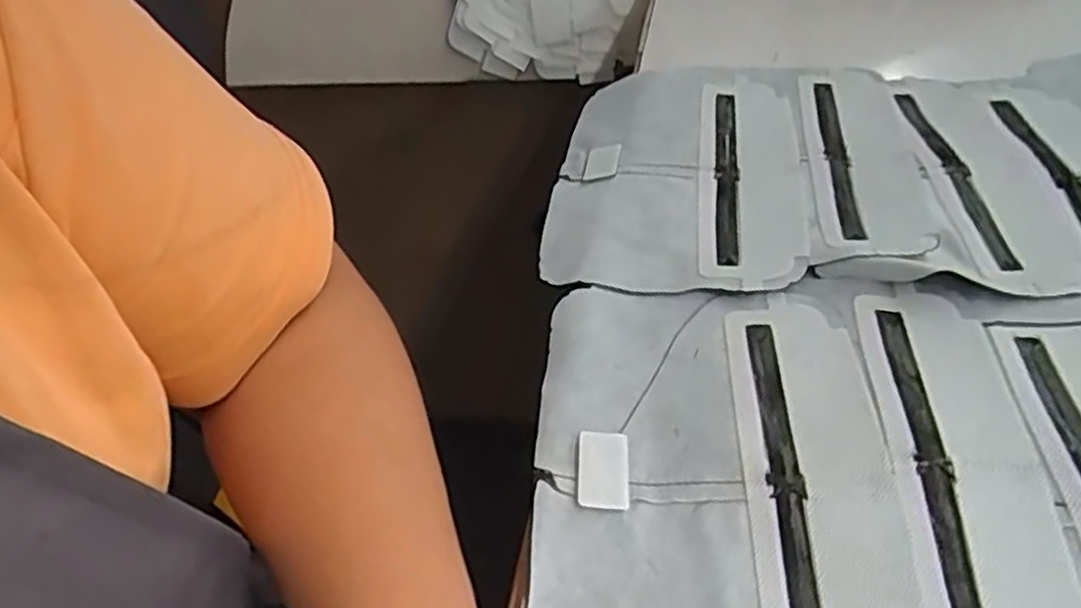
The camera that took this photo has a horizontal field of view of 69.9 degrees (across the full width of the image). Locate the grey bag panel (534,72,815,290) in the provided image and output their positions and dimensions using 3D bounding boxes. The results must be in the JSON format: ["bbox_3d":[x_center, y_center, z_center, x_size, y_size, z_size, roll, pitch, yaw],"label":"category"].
[{"bbox_3d":[0.078,-0.084,0.434,0.131,0.008,0.208,5,46,12],"label":"grey bag panel"}]

